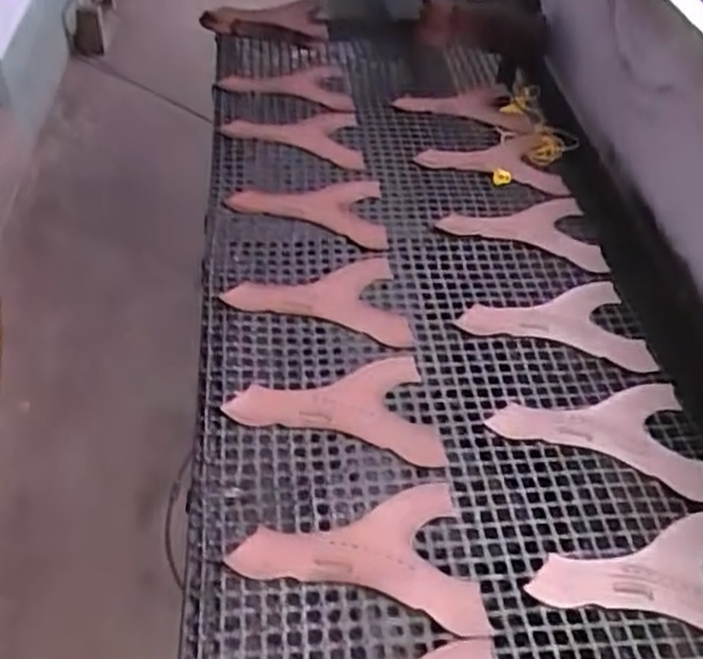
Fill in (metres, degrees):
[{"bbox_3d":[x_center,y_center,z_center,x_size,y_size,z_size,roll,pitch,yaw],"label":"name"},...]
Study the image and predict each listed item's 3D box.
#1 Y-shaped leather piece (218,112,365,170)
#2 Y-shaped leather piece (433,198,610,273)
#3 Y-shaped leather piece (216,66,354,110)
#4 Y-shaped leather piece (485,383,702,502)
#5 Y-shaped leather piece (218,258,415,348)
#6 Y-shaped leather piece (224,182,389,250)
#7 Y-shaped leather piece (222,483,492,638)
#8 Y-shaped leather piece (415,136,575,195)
[{"bbox_3d":[-0.091,-0.281,1.155,0.206,0.013,0.128,-6,59,-5],"label":"Y-shaped leather piece"},{"bbox_3d":[0.227,-0.135,1.034,0.210,0.017,0.165,1,45,-3],"label":"Y-shaped leather piece"},{"bbox_3d":[-0.108,-0.383,1.217,0.210,0.026,0.156,-4,46,-8],"label":"Y-shaped leather piece"},{"bbox_3d":[0.256,0.117,0.792,0.205,0.006,0.147,-1,44,-2],"label":"Y-shaped leather piece"},{"bbox_3d":[-0.042,-0.025,0.903,0.209,0.009,0.141,-6,51,-13],"label":"Y-shaped leather piece"},{"bbox_3d":[-0.062,-0.159,1.031,0.209,0.015,0.148,0,46,-6],"label":"Y-shaped leather piece"},{"bbox_3d":[0.015,0.193,0.695,0.222,0.006,0.137,10,45,6],"label":"Y-shaped leather piece"},{"bbox_3d":[0.208,-0.246,1.146,0.207,0.012,0.153,-5,50,-11],"label":"Y-shaped leather piece"}]

